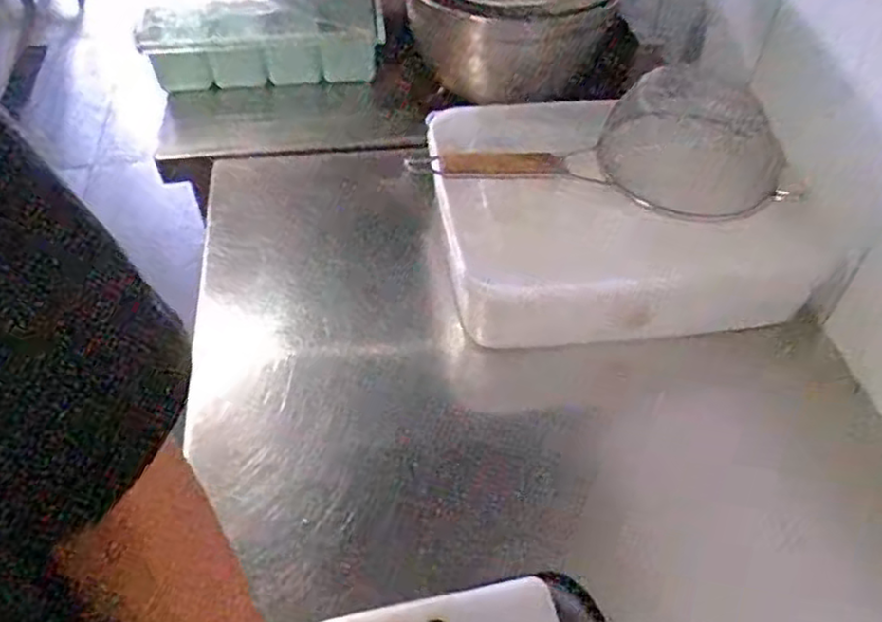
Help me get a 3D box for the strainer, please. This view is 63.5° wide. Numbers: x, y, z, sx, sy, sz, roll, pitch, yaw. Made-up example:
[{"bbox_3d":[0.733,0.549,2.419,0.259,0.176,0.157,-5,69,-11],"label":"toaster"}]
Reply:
[{"bbox_3d":[0.164,-0.162,0.700,0.361,0.087,0.134,2,48,1],"label":"strainer"}]

